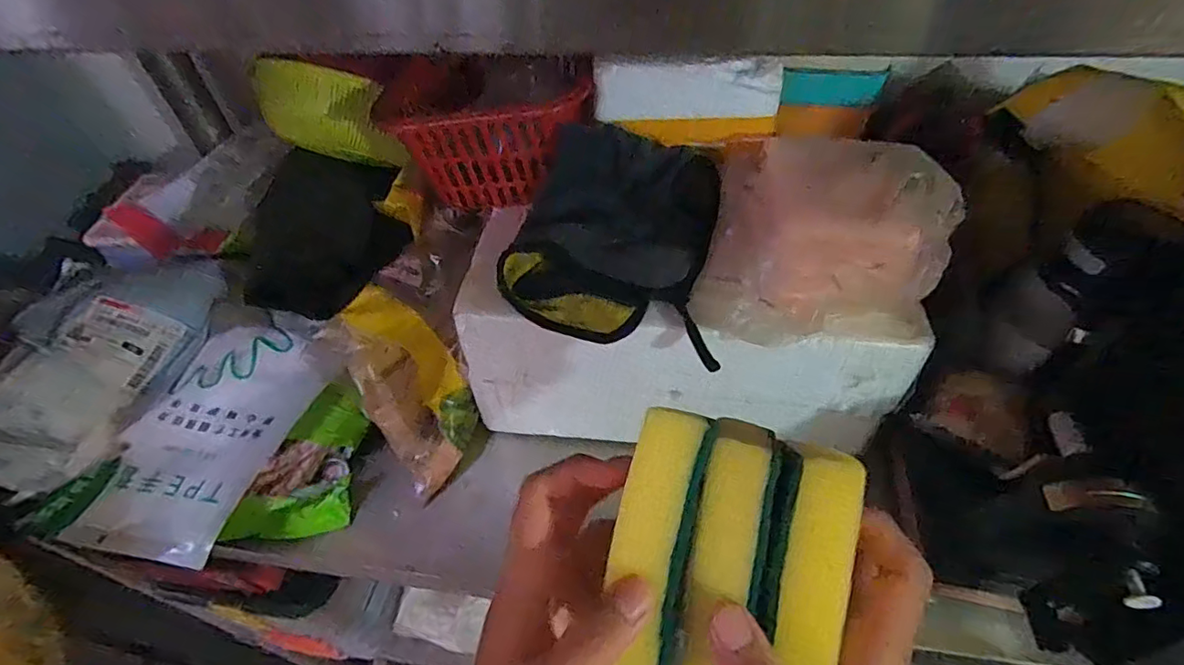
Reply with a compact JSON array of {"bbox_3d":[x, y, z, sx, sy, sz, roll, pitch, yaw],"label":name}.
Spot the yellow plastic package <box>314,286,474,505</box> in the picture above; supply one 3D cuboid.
[{"bbox_3d":[-0.153,0.049,0.471,0.079,0.174,0.049,-27,15,-19],"label":"yellow plastic package"}]

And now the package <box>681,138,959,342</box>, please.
[{"bbox_3d":[0.165,-0.062,0.386,0.162,0.082,0.145,12,50,16],"label":"package"}]

